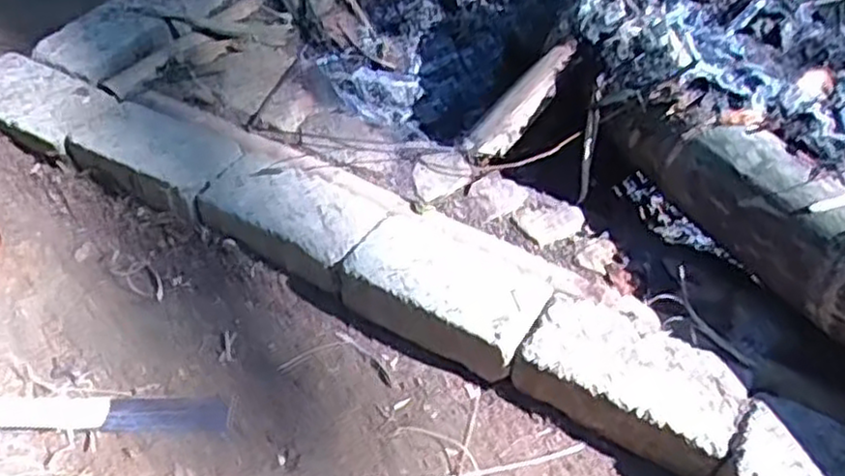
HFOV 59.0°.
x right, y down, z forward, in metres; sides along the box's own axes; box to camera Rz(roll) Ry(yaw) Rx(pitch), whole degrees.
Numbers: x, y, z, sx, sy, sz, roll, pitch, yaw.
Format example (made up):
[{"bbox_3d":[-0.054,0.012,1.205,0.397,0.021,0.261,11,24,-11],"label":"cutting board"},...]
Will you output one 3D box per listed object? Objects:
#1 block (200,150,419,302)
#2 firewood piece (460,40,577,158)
[{"bbox_3d":[-0.139,-0.034,0.900,0.205,0.067,0.152,22,49,21],"label":"block"},{"bbox_3d":[0.134,-0.191,1.031,0.074,0.042,0.218,35,80,30],"label":"firewood piece"}]

